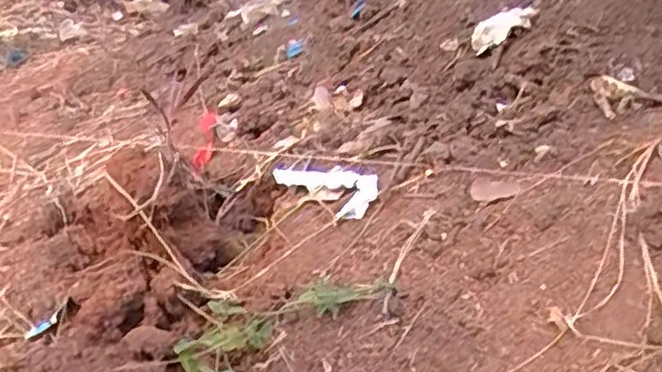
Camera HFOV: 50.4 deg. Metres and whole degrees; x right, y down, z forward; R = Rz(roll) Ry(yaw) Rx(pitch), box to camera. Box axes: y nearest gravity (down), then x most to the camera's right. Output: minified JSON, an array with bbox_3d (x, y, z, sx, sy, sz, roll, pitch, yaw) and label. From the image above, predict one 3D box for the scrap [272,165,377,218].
[{"bbox_3d":[-0.006,-0.003,0.857,0.064,0.020,0.191,-43,33,-14],"label":"scrap"}]

